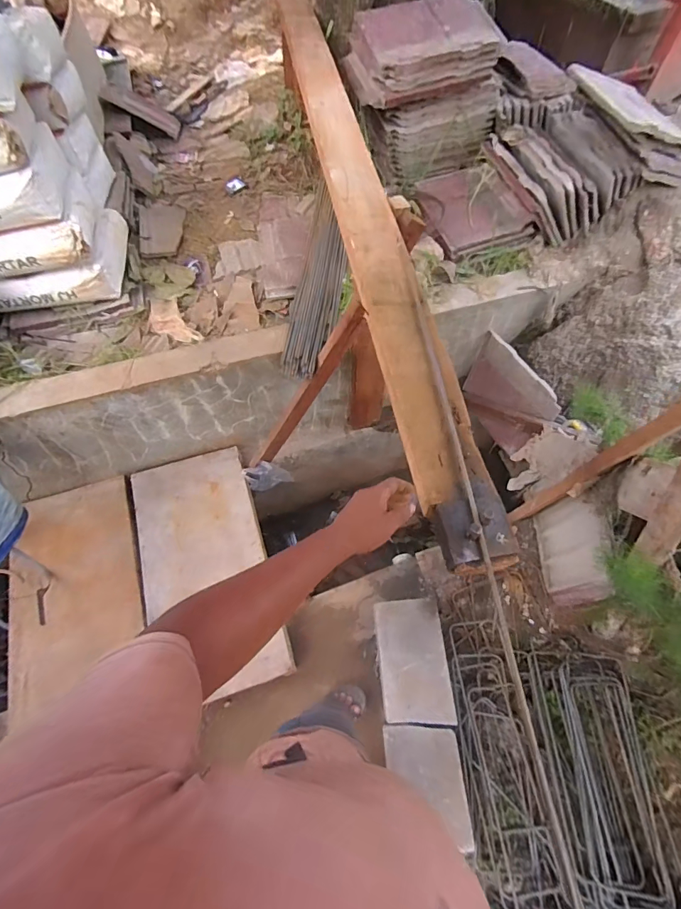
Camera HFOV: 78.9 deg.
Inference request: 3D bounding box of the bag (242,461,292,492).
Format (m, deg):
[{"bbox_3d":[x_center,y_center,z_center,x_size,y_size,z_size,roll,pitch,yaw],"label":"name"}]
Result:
[{"bbox_3d":[-0.279,0.082,1.660,0.240,0.097,0.092,3,51,-43],"label":"bag"}]

